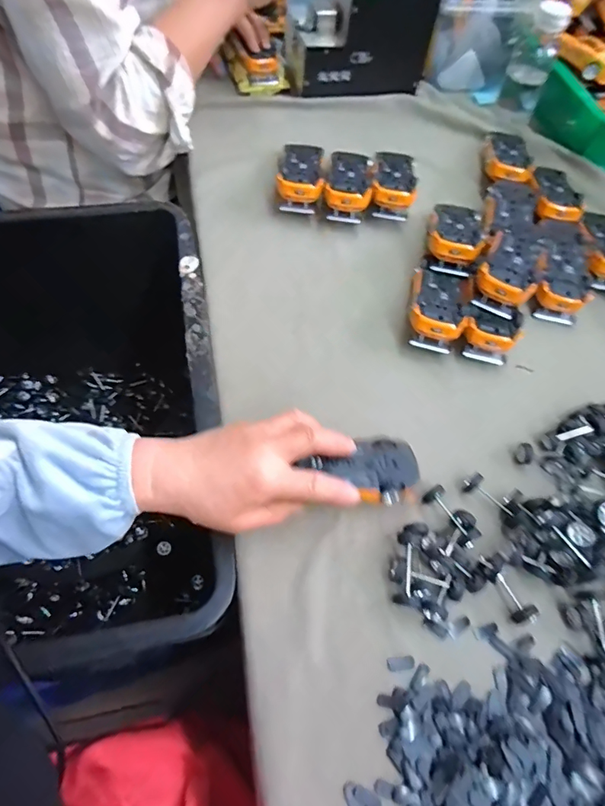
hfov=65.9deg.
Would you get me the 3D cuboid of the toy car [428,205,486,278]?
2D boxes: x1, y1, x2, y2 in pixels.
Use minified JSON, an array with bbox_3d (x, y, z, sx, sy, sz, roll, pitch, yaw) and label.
[{"bbox_3d":[0.173,-0.193,0.530,0.060,0.050,0.124,14,62,6],"label":"toy car"}]

